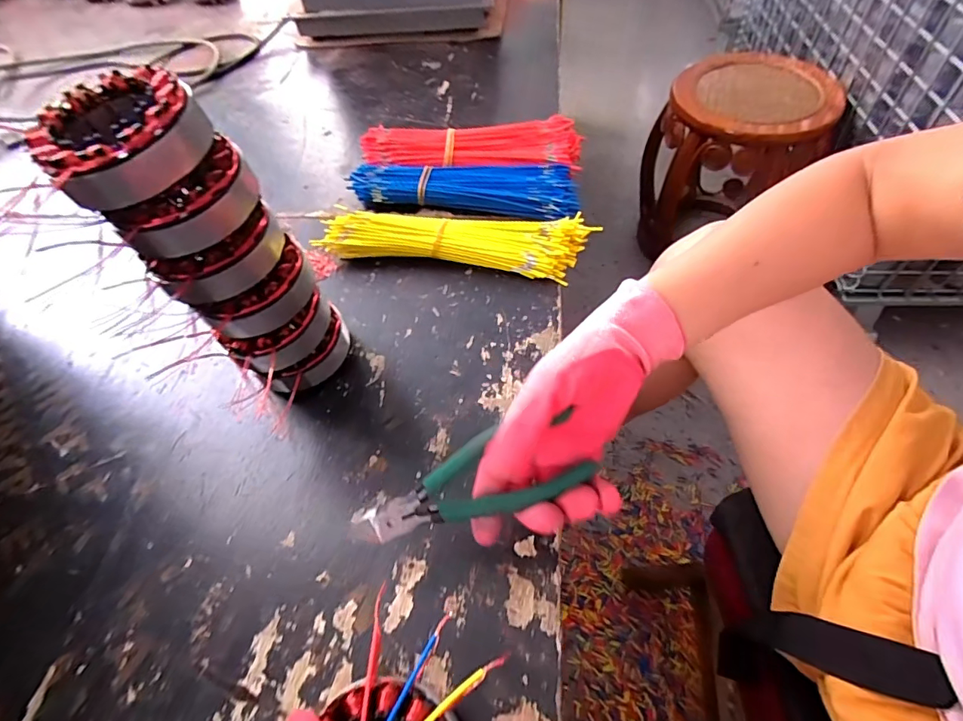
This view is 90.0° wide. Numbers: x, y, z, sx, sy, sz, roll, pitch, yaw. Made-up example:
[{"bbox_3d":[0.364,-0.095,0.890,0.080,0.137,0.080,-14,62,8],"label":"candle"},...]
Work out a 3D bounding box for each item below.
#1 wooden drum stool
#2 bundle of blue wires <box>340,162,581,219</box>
[{"bbox_3d":[0.557,-0.432,1.112,0.334,0.390,0.278,-2,55,4],"label":"wooden drum stool"},{"bbox_3d":[-0.022,-0.196,0.545,0.252,0.032,0.064,6,56,10],"label":"bundle of blue wires"}]

